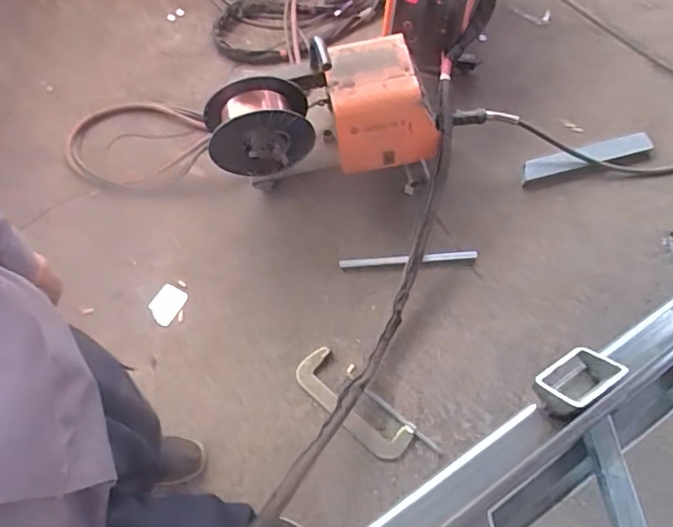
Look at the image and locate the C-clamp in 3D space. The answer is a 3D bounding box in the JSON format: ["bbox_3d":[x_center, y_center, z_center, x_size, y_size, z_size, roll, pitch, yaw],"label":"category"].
[{"bbox_3d":[0.062,0.355,1.318,0.377,0.033,0.114,40,71,17],"label":"C-clamp"}]

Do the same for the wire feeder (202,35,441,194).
[{"bbox_3d":[-0.033,-0.392,1.466,0.589,0.299,0.304,-7,65,-3],"label":"wire feeder"}]

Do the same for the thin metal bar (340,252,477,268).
[{"bbox_3d":[0.200,-0.013,1.502,0.380,0.016,0.025,-4,65,-2],"label":"thin metal bar"}]

